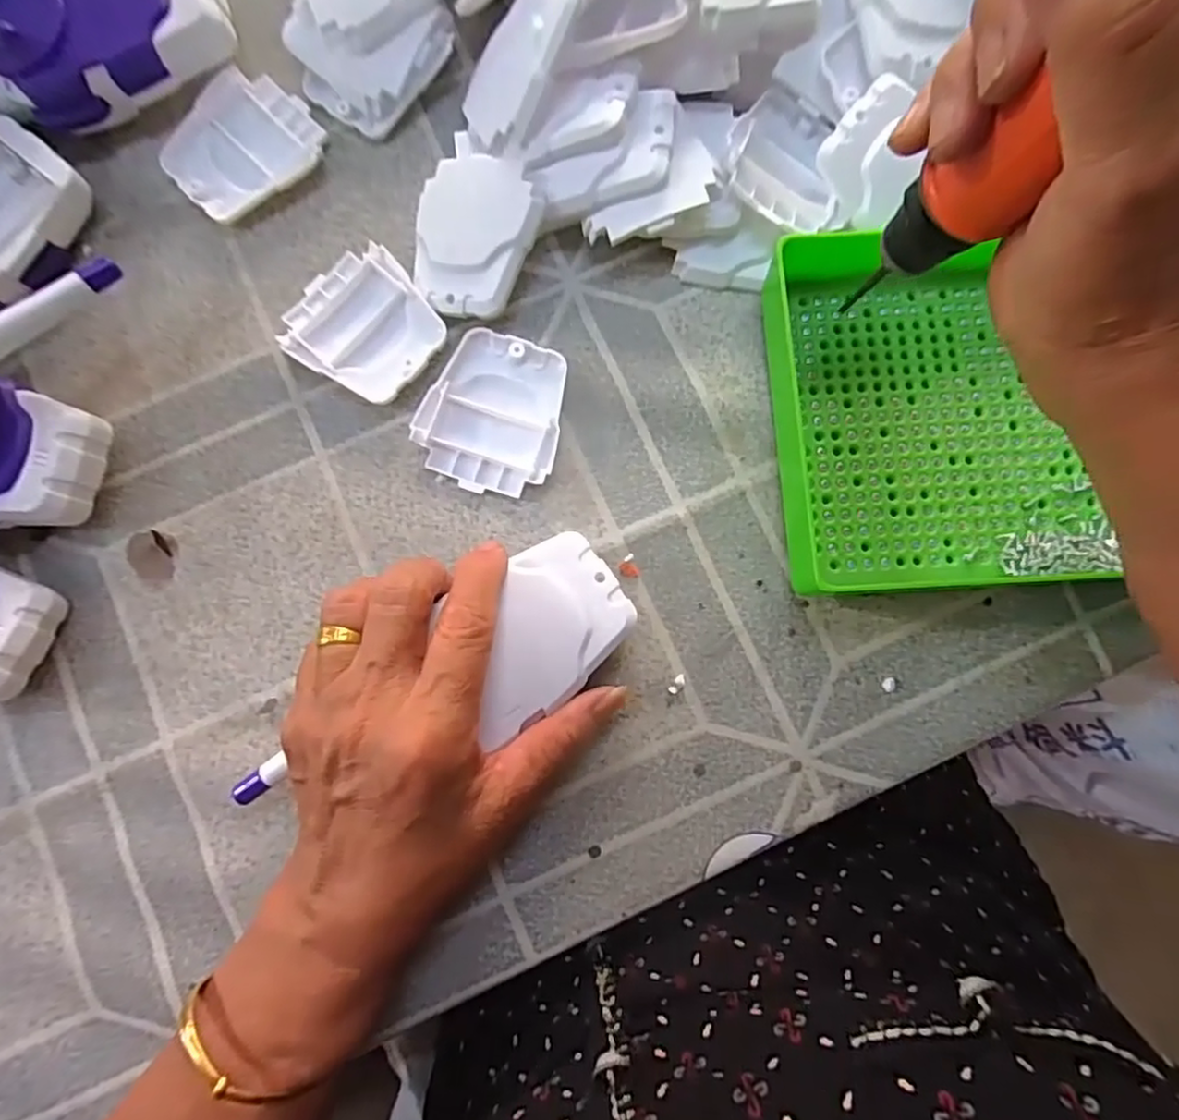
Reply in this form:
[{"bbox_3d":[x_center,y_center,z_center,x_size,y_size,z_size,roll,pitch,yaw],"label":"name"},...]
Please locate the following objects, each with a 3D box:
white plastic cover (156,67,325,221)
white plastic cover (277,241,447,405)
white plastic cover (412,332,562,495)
[{"bbox_3d":[-0.157,-0.188,0.290,0.064,0.010,0.055,-43,85,-3],"label":"white plastic cover"},{"bbox_3d":[-0.100,-0.103,0.284,0.065,0.010,0.059,44,87,4],"label":"white plastic cover"},{"bbox_3d":[-0.041,-0.064,0.281,0.059,0.010,0.066,19,85,3],"label":"white plastic cover"}]

